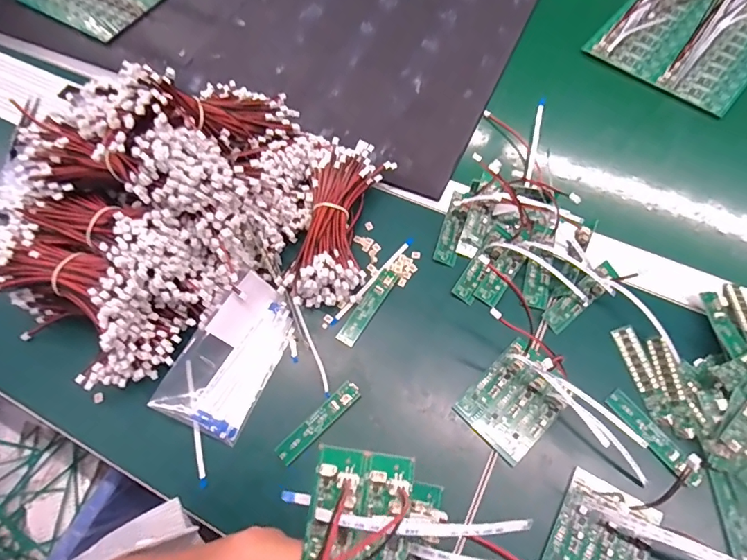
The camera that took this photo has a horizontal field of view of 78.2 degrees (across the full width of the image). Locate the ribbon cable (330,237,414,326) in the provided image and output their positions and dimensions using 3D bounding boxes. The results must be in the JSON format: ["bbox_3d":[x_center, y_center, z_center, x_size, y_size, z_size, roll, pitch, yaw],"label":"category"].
[{"bbox_3d":[-0.001,0.000,0.454,0.006,0.004,0.119,38,72,19],"label":"ribbon cable"}]

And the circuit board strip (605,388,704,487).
[{"bbox_3d":[0.228,0.127,0.374,0.020,0.005,0.084,-36,64,-13],"label":"circuit board strip"}]

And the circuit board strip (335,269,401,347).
[{"bbox_3d":[-0.005,0.025,0.442,0.019,0.004,0.085,31,70,17],"label":"circuit board strip"}]

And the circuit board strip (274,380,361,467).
[{"bbox_3d":[-0.048,0.123,0.399,0.086,0.008,0.019,-41,69,-15],"label":"circuit board strip"}]

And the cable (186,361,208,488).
[{"bbox_3d":[-0.157,0.127,0.405,0.006,0.007,0.107,-9,83,-3],"label":"cable"}]

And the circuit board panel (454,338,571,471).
[{"bbox_3d":[0.122,0.102,0.393,0.086,0.012,0.066,-43,69,-16],"label":"circuit board panel"}]

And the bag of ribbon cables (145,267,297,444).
[{"bbox_3d":[-0.128,0.065,0.414,0.077,0.034,0.135,22,68,14],"label":"bag of ribbon cables"}]

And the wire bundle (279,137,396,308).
[{"bbox_3d":[-0.034,-0.058,0.455,0.074,0.052,0.172,11,68,9],"label":"wire bundle"}]

